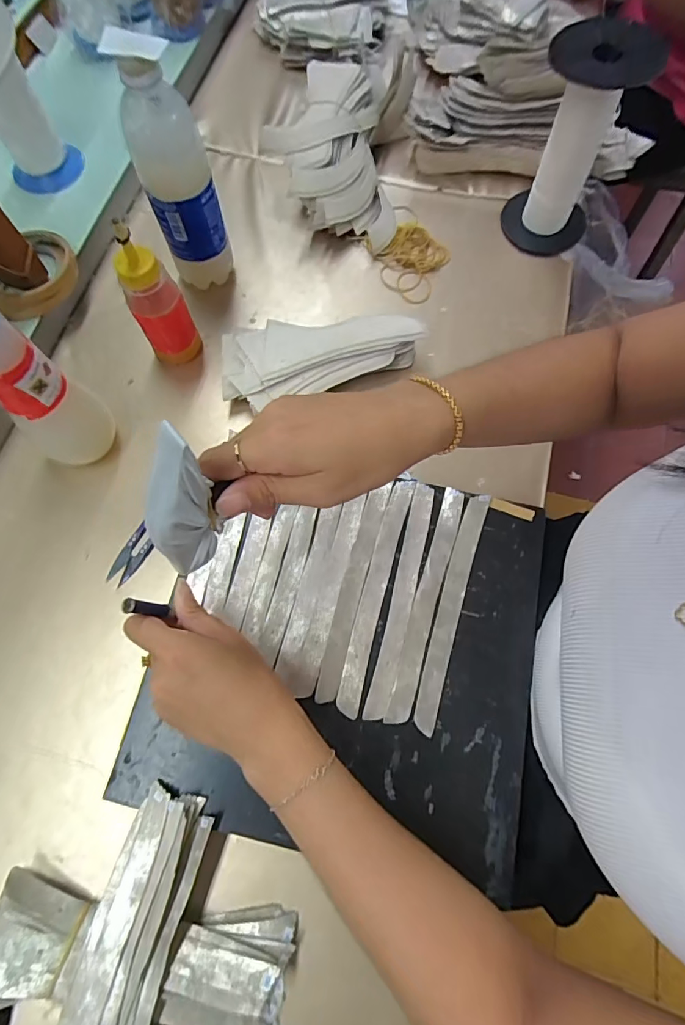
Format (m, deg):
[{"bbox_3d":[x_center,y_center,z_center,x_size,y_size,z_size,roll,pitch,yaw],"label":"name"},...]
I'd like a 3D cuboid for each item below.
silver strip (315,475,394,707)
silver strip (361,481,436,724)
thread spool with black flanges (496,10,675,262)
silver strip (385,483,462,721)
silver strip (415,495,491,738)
[{"bbox_3d":[0.009,0.062,0.389,0.020,0.007,0.183,15,72,4],"label":"silver strip"},{"bbox_3d":[0.051,0.069,0.390,0.020,0.005,0.197,14,72,4],"label":"silver strip"},{"bbox_3d":[0.228,-0.369,0.477,0.088,0.176,0.087,17,72,5],"label":"thread spool with black flanges"},{"bbox_3d":[0.073,0.071,0.391,0.020,0.005,0.201,17,72,5],"label":"silver strip"},{"bbox_3d":[0.092,0.077,0.388,0.019,0.008,0.199,18,71,3],"label":"silver strip"}]

